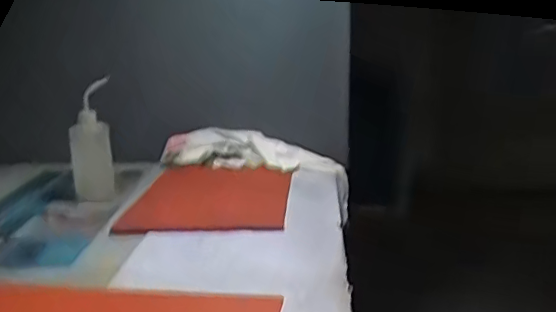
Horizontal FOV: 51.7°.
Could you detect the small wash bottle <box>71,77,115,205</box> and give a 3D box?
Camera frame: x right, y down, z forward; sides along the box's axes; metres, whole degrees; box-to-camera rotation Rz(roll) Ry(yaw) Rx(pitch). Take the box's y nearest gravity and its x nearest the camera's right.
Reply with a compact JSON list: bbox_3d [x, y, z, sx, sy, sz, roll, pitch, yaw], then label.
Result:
[{"bbox_3d":[-0.372,-0.034,1.145,0.076,0.217,0.095,-5,14,-14],"label":"small wash bottle"}]

